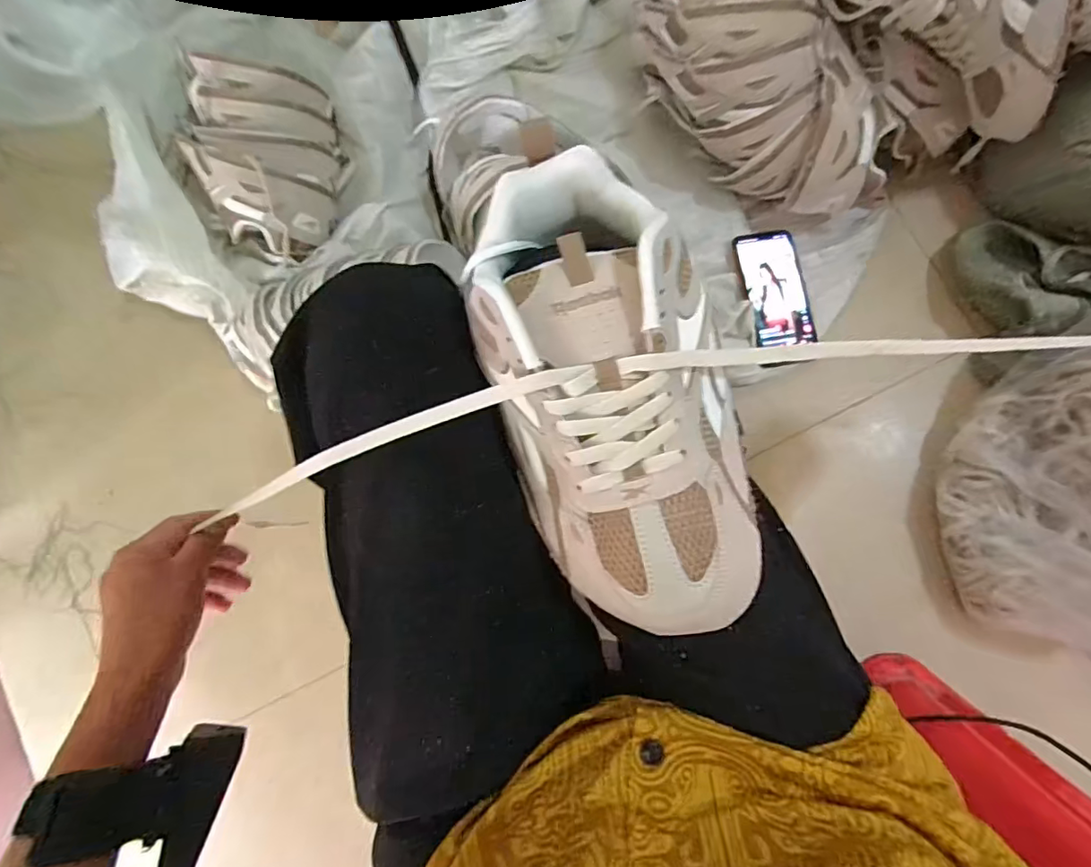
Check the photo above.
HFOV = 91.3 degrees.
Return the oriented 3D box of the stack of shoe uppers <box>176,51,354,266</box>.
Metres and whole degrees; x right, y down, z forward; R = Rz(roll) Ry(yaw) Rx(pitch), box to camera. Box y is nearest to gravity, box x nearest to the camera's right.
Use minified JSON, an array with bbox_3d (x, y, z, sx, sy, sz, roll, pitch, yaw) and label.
[{"bbox_3d":[-0.326,-0.315,0.631,0.144,0.118,0.214,-13,84,6],"label":"stack of shoe uppers"}]

